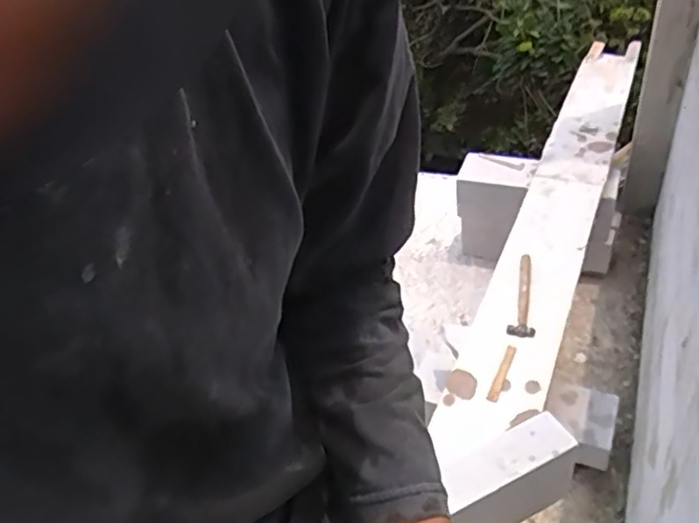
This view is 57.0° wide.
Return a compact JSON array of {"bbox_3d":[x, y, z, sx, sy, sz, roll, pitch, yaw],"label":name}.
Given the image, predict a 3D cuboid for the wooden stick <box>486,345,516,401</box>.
[{"bbox_3d":[0.407,0.302,1.723,0.030,0.021,0.185,16,57,26],"label":"wooden stick"}]

